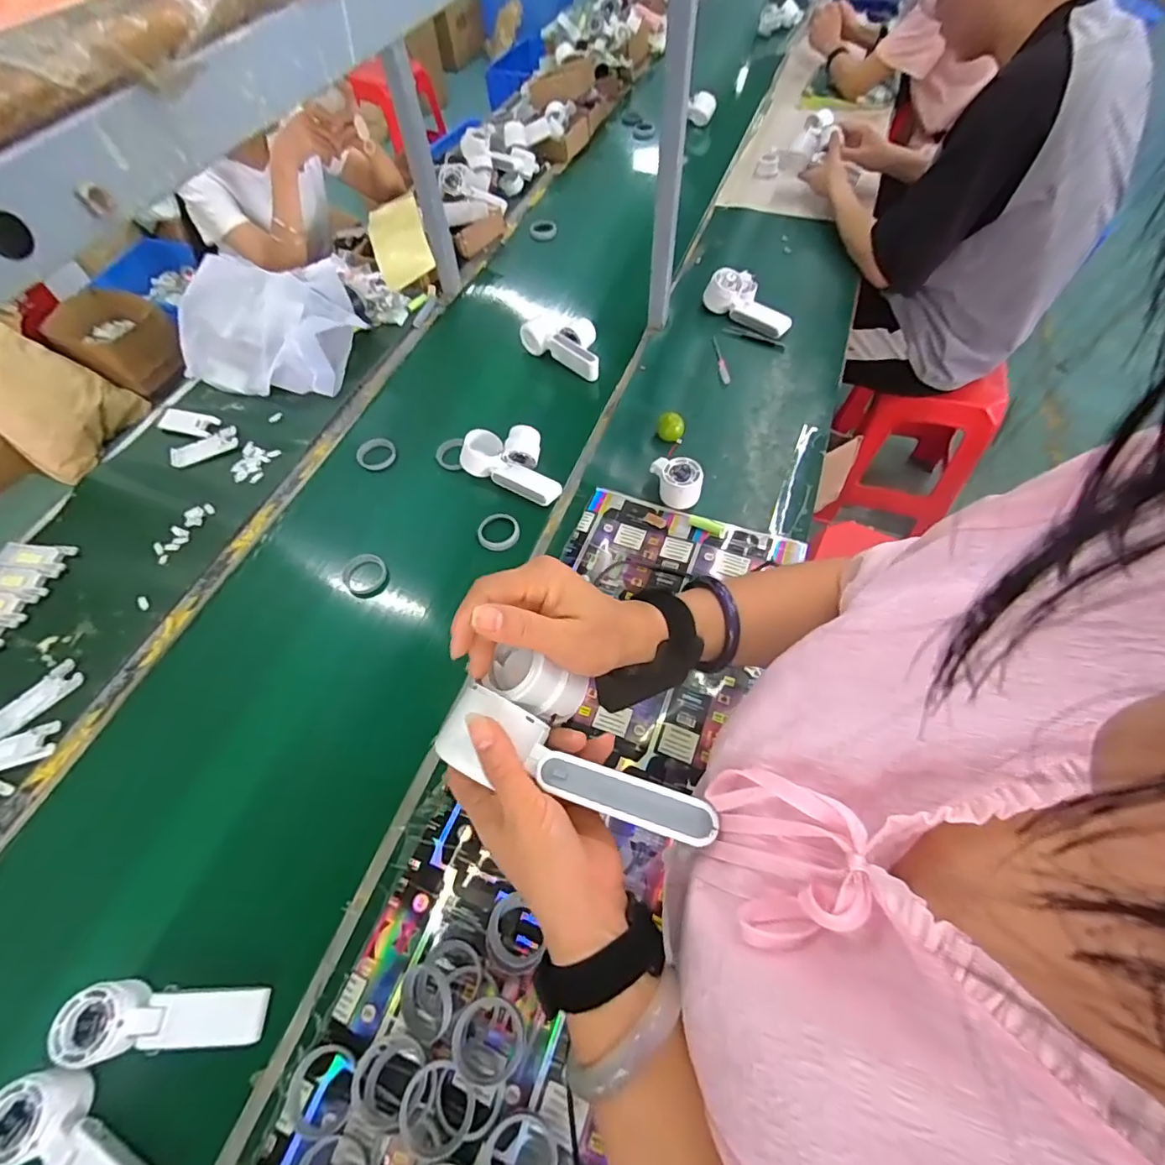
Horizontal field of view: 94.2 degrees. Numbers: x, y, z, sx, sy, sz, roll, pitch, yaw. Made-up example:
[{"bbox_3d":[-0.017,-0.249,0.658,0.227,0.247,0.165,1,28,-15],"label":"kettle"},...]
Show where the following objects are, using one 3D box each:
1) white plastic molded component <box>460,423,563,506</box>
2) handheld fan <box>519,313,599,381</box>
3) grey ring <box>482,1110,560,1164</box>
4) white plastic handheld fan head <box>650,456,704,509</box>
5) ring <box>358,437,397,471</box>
[{"bbox_3d":[-0.102,-0.186,0.828,0.166,0.060,0.090,24,64,16],"label":"white plastic molded component"},{"bbox_3d":[-0.023,-0.430,0.974,0.166,0.069,0.084,30,65,19],"label":"handheld fan"},{"bbox_3d":[-0.051,0.478,0.444,0.063,0.016,0.062,-1,60,2],"label":"grey ring"},{"bbox_3d":[0.135,-0.150,0.791,0.080,0.048,0.058,18,62,13],"label":"white plastic handheld fan head"},{"bbox_3d":[-0.336,-0.214,0.887,0.058,0.013,0.069,-6,59,0],"label":"ring"}]

